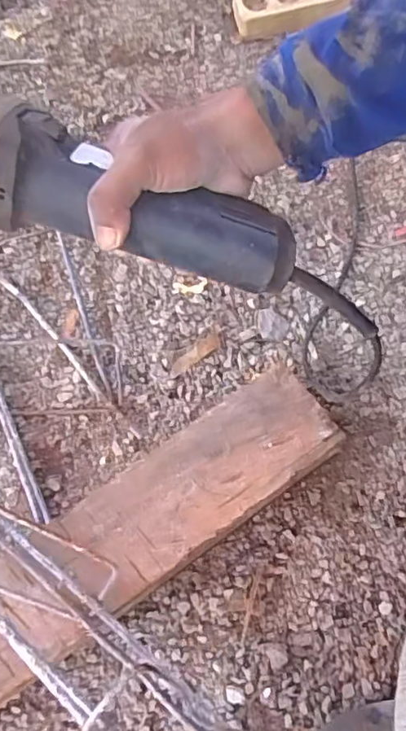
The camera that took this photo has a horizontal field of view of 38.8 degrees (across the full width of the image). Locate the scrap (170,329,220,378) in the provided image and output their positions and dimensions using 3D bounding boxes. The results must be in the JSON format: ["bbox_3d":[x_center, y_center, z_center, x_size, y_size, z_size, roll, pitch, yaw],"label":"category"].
[{"bbox_3d":[-0.007,-0.012,0.626,0.021,0.005,0.070,39,74,16],"label":"scrap"}]

